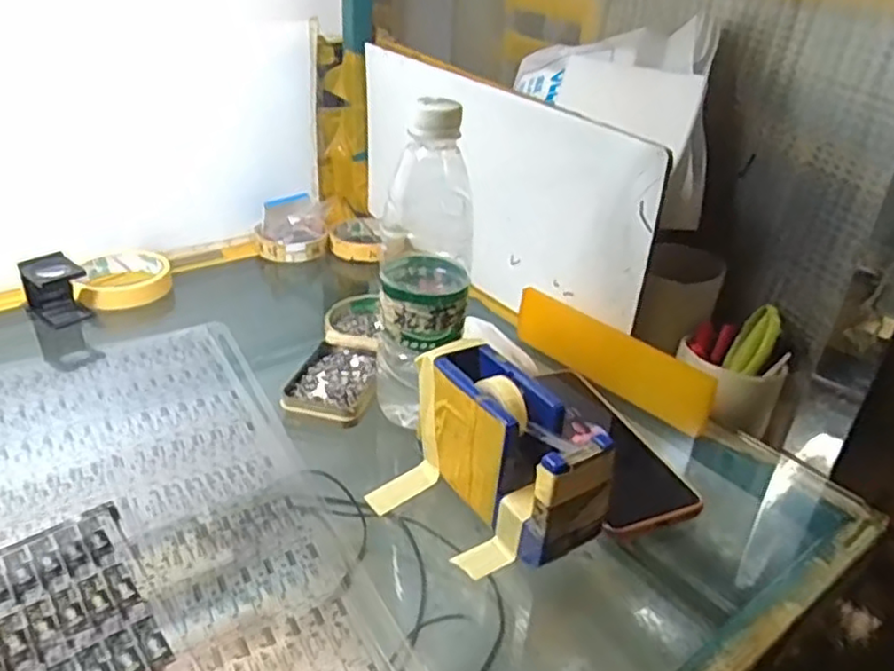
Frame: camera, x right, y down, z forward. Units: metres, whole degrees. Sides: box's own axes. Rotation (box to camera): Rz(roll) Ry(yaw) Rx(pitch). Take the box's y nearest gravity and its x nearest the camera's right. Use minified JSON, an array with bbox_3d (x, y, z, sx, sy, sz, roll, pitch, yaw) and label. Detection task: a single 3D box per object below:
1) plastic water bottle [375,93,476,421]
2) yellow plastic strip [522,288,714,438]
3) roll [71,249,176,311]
[{"bbox_3d":[-0.015,-0.047,0.462,0.060,0.212,0.072,2,29,-1],"label":"plastic water bottle"},{"bbox_3d":[0.132,0.016,0.557,0.008,0.053,0.182,-12,35,-44],"label":"yellow plastic strip"},{"bbox_3d":[-0.311,-0.055,0.659,0.082,0.028,0.084,-9,31,-19],"label":"roll"}]

